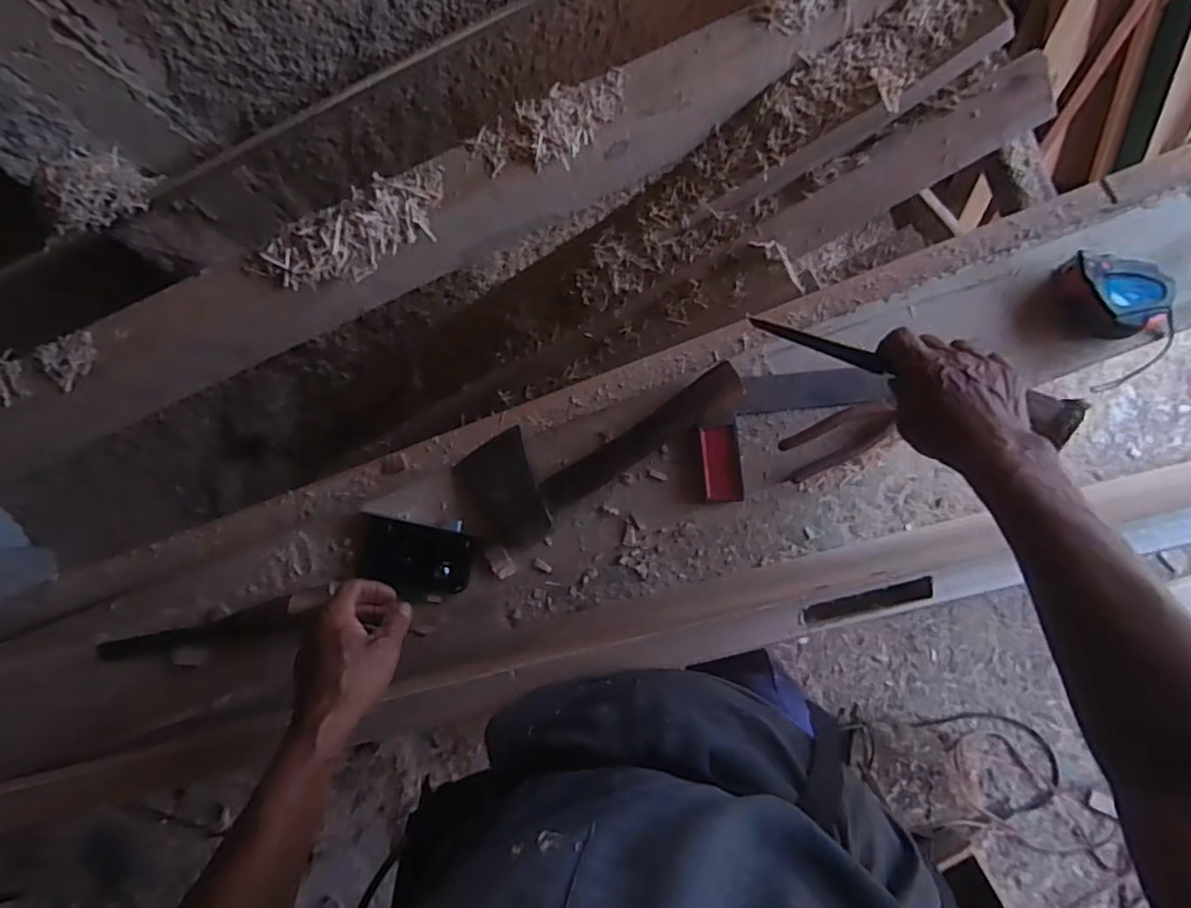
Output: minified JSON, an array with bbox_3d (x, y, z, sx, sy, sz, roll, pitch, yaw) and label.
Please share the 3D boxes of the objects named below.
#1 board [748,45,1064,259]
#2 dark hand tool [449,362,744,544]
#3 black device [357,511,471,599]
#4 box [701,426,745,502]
[{"bbox_3d":[0.370,-0.338,0.786,0.318,0.087,0.029,-26,44,26],"label":"board"},{"bbox_3d":[0.002,-0.012,0.651,0.292,0.040,0.102,-28,81,1],"label":"dark hand tool"},{"bbox_3d":[-0.190,0.109,0.669,0.122,0.014,0.072,11,84,7],"label":"black device"},{"bbox_3d":[0.126,0.010,0.650,0.037,0.013,0.075,-5,82,5],"label":"box"}]

